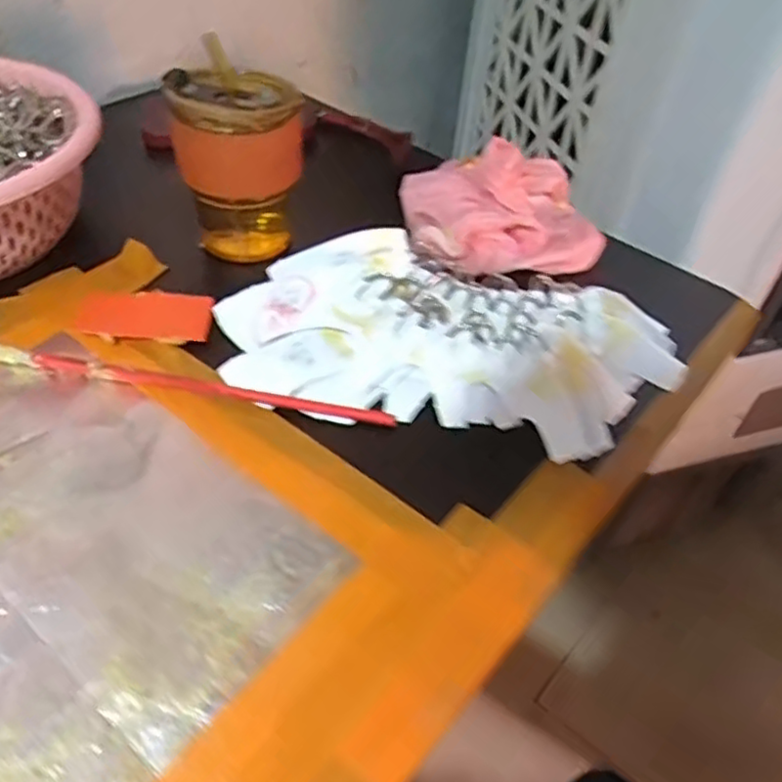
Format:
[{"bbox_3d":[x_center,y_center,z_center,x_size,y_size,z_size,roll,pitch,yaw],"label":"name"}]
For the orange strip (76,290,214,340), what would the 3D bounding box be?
[{"bbox_3d":[-0.161,-0.049,0.450,0.087,0.004,0.045,2,45,0],"label":"orange strip"}]

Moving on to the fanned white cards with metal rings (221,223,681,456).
[{"bbox_3d":[0.035,-0.039,0.436,0.279,0.039,0.146,12,47,4],"label":"fanned white cards with metal rings"}]

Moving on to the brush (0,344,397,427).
[{"bbox_3d":[-0.127,-0.006,0.402,0.258,0.010,0.012,9,47,1],"label":"brush"}]

